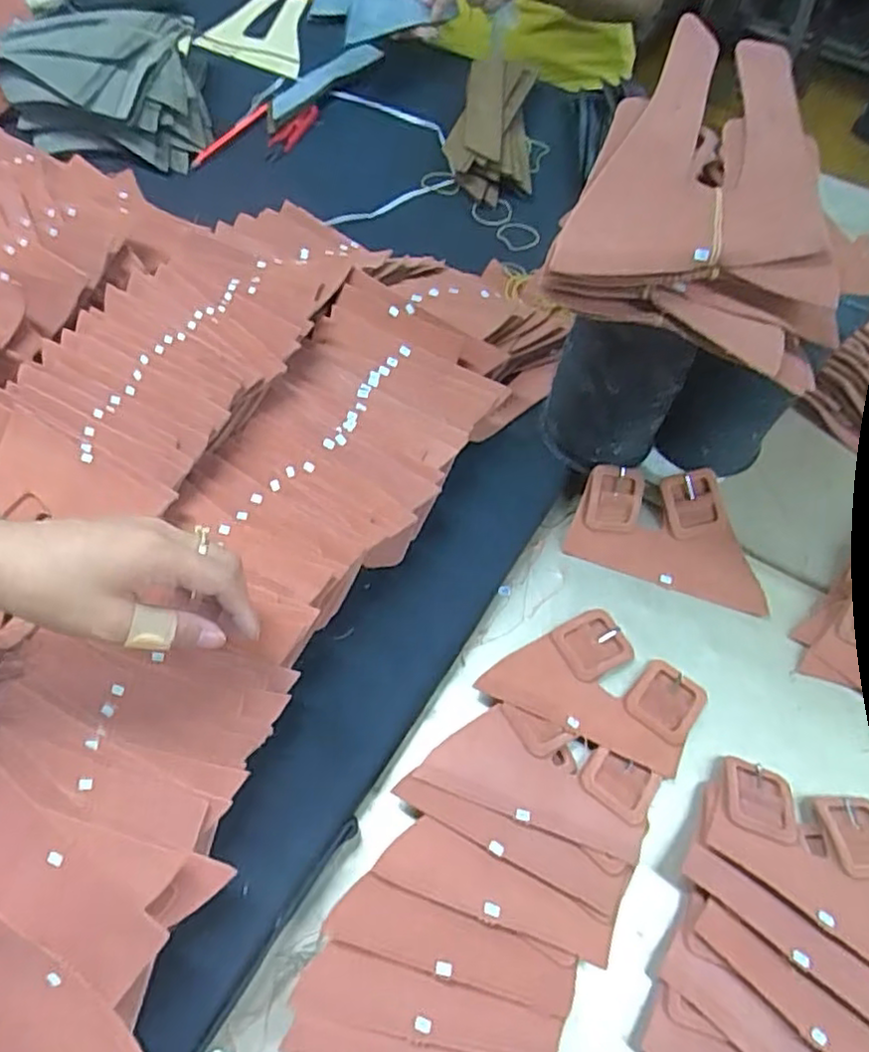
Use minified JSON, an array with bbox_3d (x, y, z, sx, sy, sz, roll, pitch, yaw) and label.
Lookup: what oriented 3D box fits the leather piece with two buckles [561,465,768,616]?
[{"bbox_3d":[0.194,0.001,0.555,0.154,0.014,0.098,19,80,3],"label":"leather piece with two buckles"}]

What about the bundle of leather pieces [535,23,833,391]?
[{"bbox_3d":[0.168,-0.192,0.403,0.154,0.084,0.175,19,62,9],"label":"bundle of leather pieces"}]

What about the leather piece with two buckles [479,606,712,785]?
[{"bbox_3d":[0.119,0.110,0.498,0.146,0.021,0.095,22,63,11],"label":"leather piece with two buckles"}]

